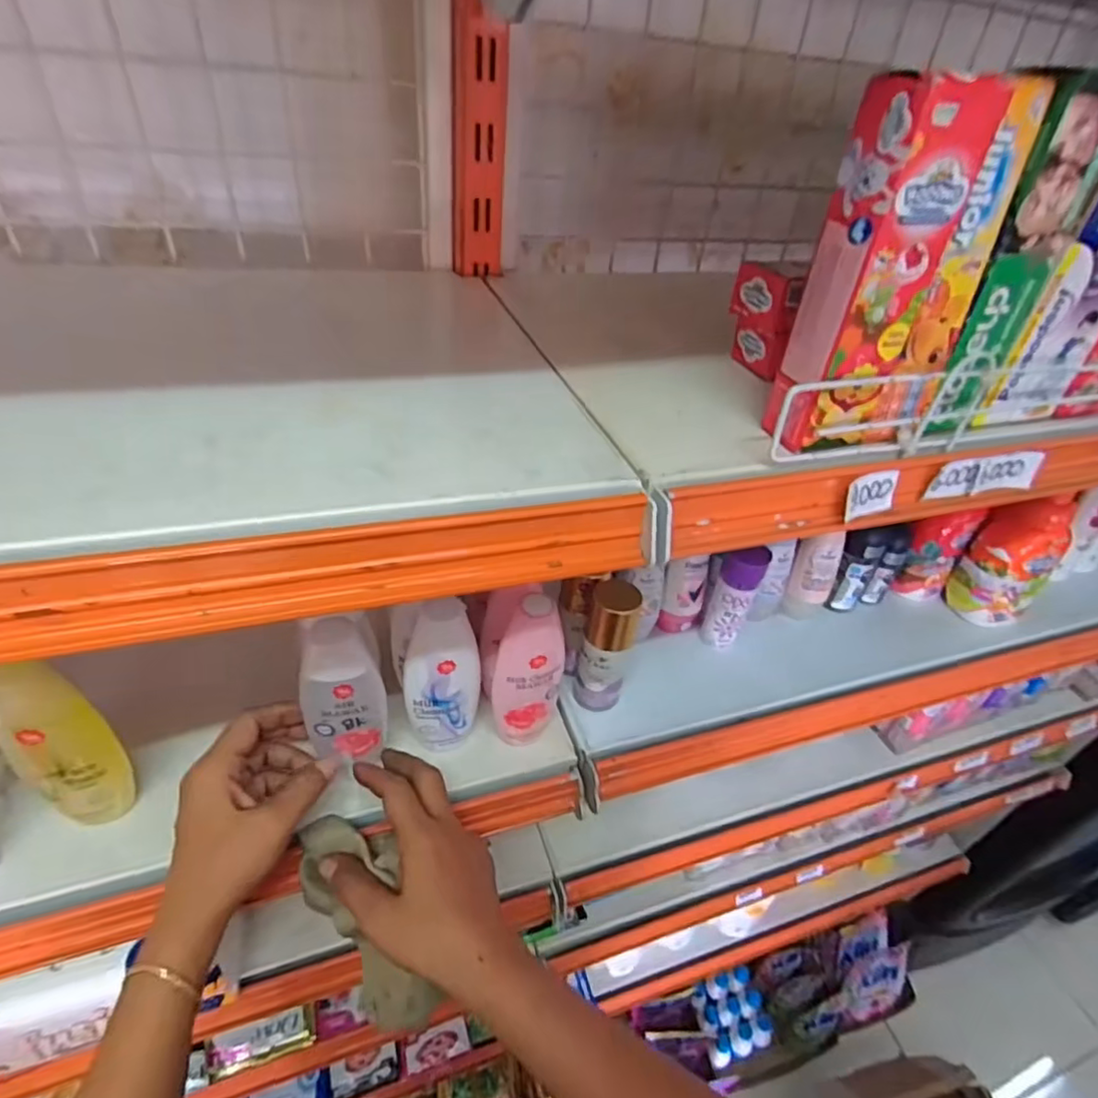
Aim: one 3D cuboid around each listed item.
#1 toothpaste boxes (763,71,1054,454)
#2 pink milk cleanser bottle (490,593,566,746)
[{"bbox_3d":[0.168,-0.126,0.291,0.096,0.154,0.033,-7,41,-17],"label":"toothpaste boxes"},{"bbox_3d":[-0.016,0.087,0.423,0.049,0.145,0.032,-8,39,-18],"label":"pink milk cleanser bottle"}]

